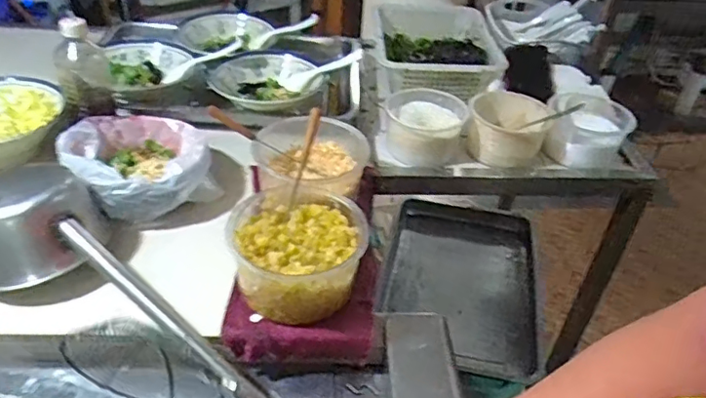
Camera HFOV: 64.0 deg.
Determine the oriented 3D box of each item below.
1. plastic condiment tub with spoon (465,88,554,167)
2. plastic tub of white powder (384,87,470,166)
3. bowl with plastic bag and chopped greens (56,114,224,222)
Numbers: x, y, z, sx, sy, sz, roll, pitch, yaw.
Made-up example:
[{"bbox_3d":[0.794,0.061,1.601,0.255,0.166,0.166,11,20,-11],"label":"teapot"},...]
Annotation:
[{"bbox_3d":[0.252,-0.114,0.930,0.126,0.072,0.128,3,37,-2],"label":"plastic condiment tub with spoon"},{"bbox_3d":[0.114,-0.119,0.913,0.124,0.071,0.124,3,37,-2],"label":"plastic tub of white powder"},{"bbox_3d":[-0.293,-0.047,0.778,0.183,0.082,0.193,3,37,-2],"label":"bowl with plastic bag and chopped greens"}]

